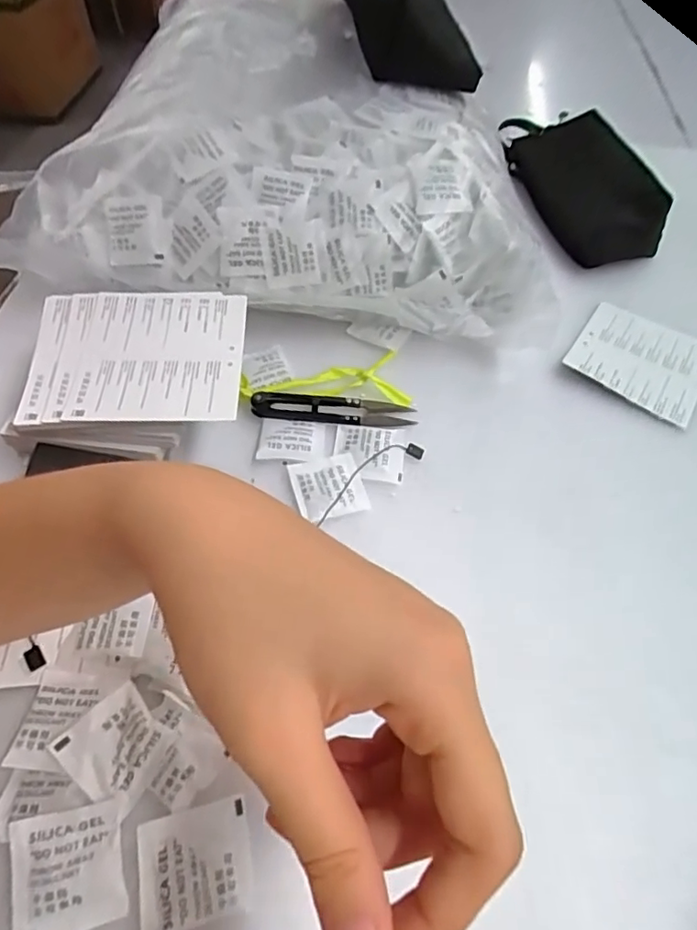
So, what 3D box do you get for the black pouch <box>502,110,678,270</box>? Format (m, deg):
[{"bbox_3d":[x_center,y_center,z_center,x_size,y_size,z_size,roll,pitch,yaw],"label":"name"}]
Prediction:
[{"bbox_3d":[0.208,-0.269,0.523,0.063,0.071,0.201,-8,54,-10],"label":"black pouch"}]

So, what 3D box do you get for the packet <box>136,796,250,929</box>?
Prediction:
[{"bbox_3d":[-0.060,0.156,0.221,0.042,0.004,0.038,-10,54,-11],"label":"packet"}]

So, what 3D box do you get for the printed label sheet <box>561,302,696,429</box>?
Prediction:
[{"bbox_3d":[0.214,-0.080,0.413,0.090,0.005,0.102,30,57,17],"label":"printed label sheet"}]

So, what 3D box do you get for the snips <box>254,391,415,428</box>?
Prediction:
[{"bbox_3d":[-0.010,-0.036,0.370,0.104,0.007,0.023,3,53,-2],"label":"snips"}]

